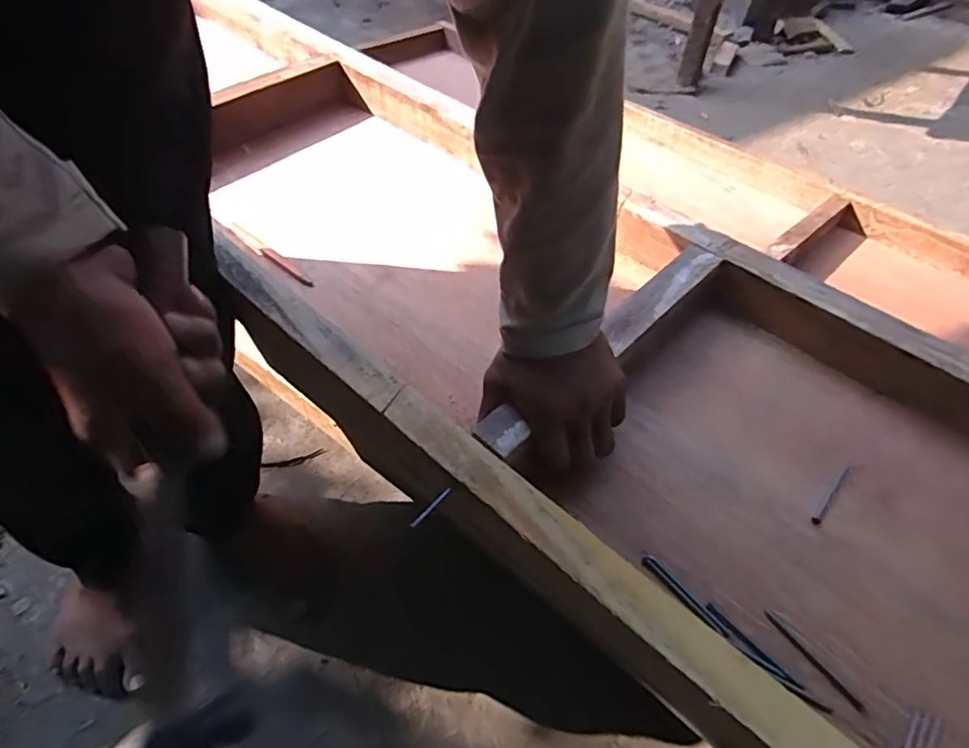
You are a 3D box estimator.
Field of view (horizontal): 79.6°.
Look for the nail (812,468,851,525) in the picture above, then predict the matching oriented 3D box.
[{"bbox_3d":[0.289,0.101,0.482,0.007,0.009,0.065,37,58,26],"label":"nail"}]

